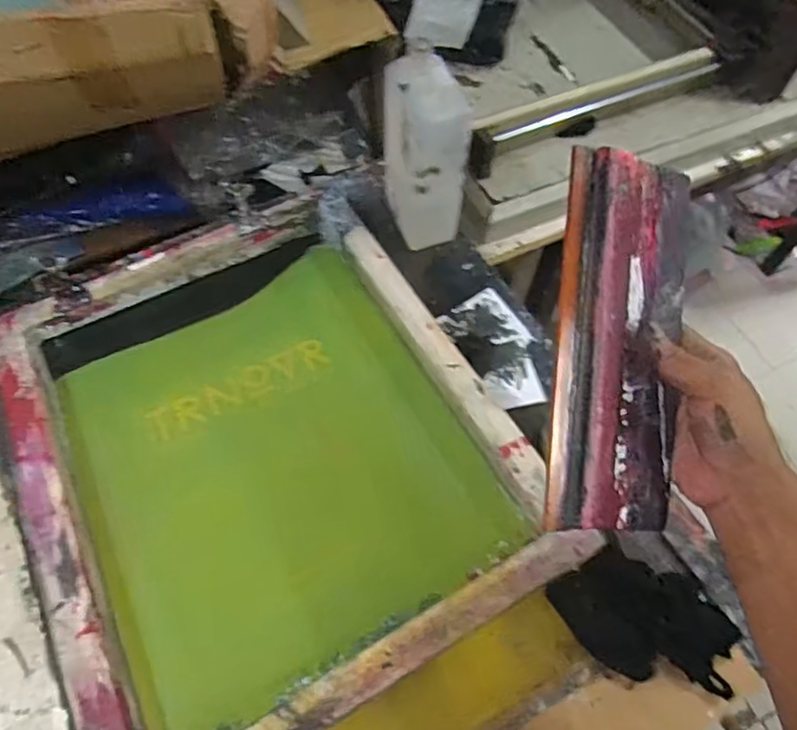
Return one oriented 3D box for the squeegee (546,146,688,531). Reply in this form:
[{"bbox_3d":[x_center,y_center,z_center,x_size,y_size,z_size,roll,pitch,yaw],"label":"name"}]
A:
[{"bbox_3d":[0.144,-0.015,0.383,0.082,0.027,0.236,5,88,1],"label":"squeegee"}]

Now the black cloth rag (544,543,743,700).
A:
[{"bbox_3d":[0.218,0.225,0.533,0.150,0.030,0.098,19,62,9],"label":"black cloth rag"}]

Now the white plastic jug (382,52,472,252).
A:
[{"bbox_3d":[0.028,-0.239,0.663,0.062,0.212,0.100,-21,64,-13],"label":"white plastic jug"}]

